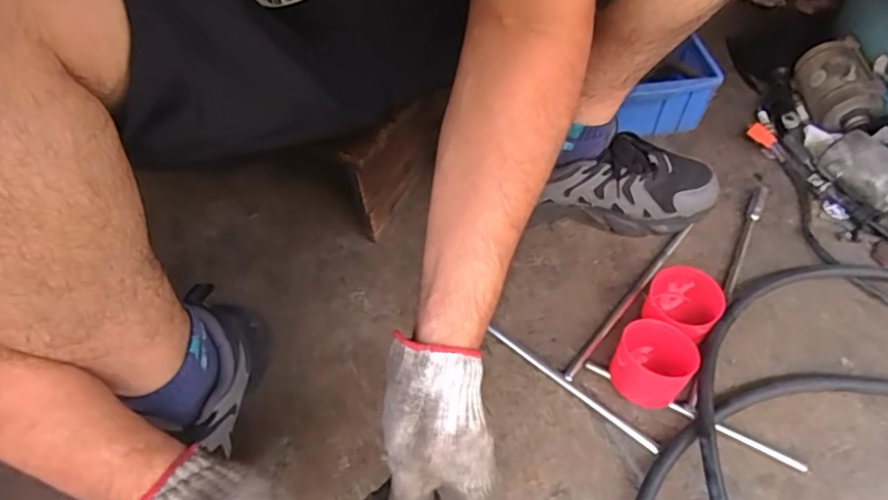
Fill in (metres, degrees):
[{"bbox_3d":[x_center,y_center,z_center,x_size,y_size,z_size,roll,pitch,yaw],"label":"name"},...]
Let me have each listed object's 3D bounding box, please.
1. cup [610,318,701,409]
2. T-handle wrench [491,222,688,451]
[{"bbox_3d":[0.185,0.100,0.498,0.063,0.053,0.067,-1,54,1],"label":"cup"},{"bbox_3d":[0.191,0.054,0.573,0.181,0.009,0.236,35,62,24],"label":"T-handle wrench"}]

